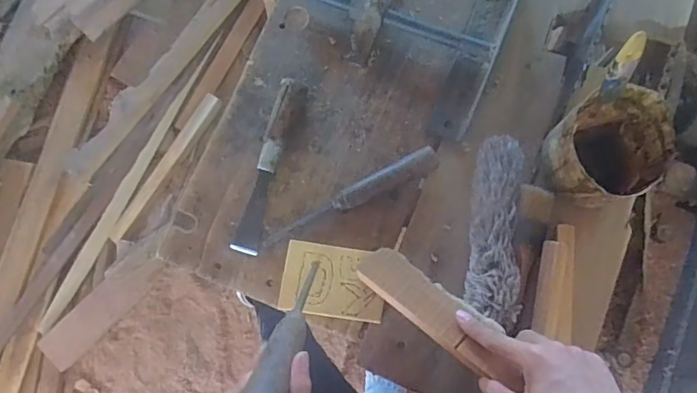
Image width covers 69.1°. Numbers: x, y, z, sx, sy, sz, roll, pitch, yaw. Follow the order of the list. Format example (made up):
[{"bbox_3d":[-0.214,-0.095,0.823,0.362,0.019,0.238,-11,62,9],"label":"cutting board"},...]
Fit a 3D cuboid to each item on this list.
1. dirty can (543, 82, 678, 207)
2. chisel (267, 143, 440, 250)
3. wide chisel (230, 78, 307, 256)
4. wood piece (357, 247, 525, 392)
[{"bbox_3d":[0.295,-0.052,0.582,0.114,0.096,0.111,0,81,1],"label":"dirty can"},{"bbox_3d":[0.000,0.002,0.640,0.237,0.034,0.025,-30,81,-4],"label":"chisel"},{"bbox_3d":[-0.099,-0.040,0.641,0.034,0.030,0.225,17,82,4],"label":"wide chisel"},{"bbox_3d":[0.095,0.123,0.545,0.201,0.018,0.057,39,84,30],"label":"wood piece"}]

